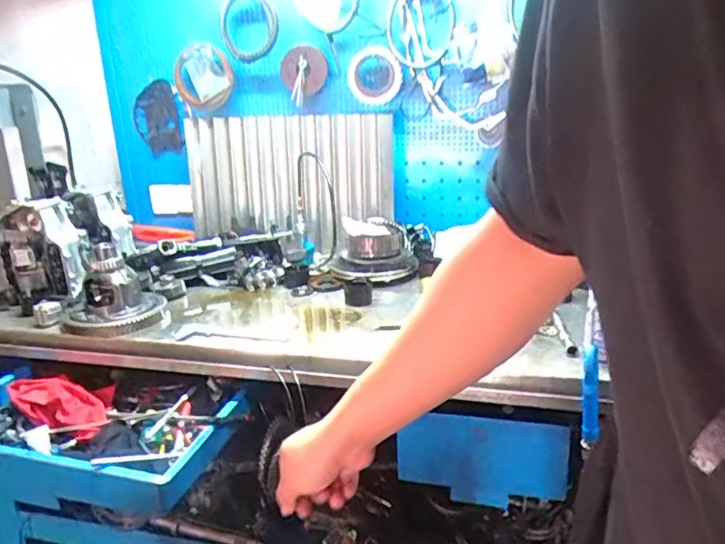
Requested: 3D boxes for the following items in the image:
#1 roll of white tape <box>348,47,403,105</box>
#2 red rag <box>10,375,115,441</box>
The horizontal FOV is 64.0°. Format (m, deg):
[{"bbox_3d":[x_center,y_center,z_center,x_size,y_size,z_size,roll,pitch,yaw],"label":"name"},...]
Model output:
[{"bbox_3d":[0.031,-0.501,1.487,0.131,0.143,0.026,-16,31,-2],"label":"roll of white tape"},{"bbox_3d":[-0.586,0.255,1.156,0.256,0.061,0.132,5,19,22],"label":"red rag"}]

